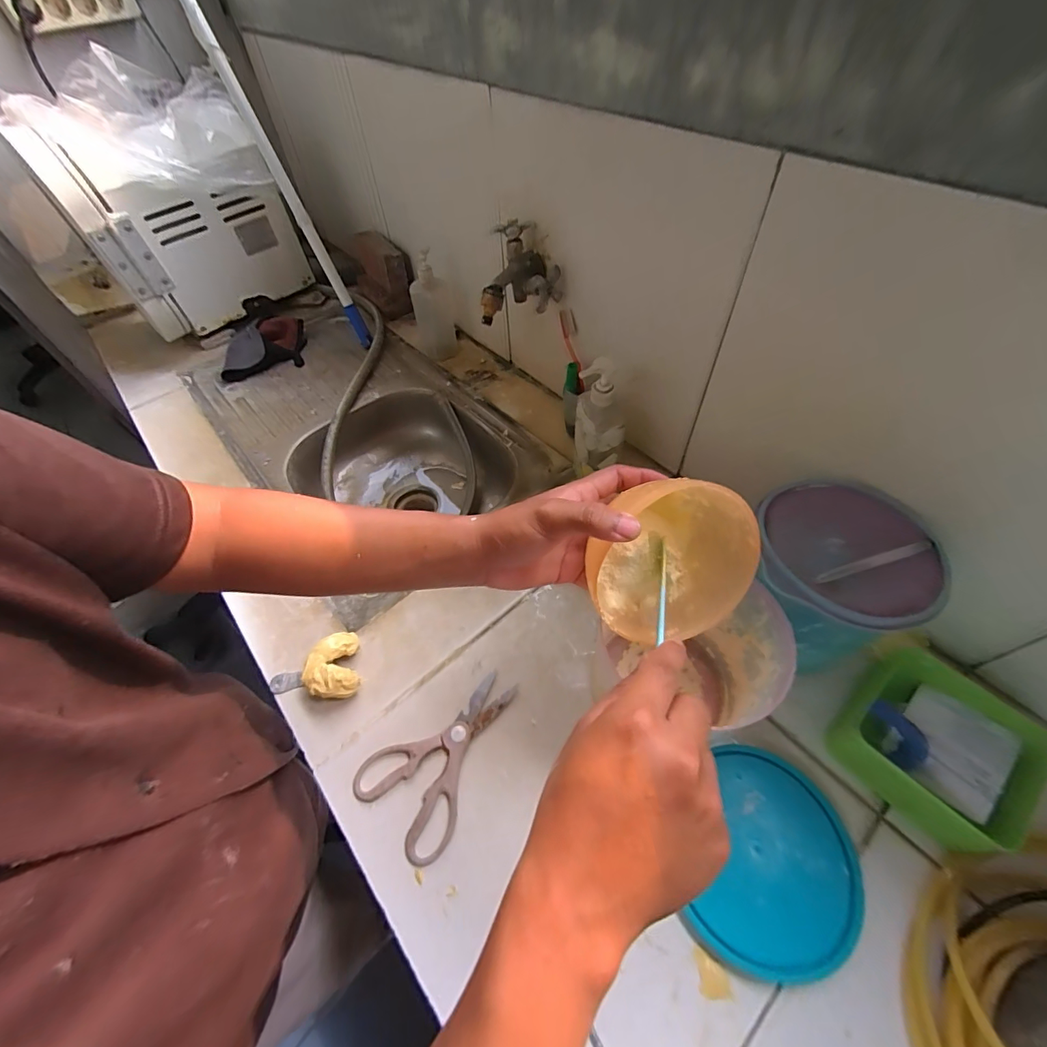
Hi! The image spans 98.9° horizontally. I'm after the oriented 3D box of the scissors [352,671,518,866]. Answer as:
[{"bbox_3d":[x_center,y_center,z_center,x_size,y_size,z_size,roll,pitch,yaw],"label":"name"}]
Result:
[{"bbox_3d":[-0.080,0.238,0.475,0.111,0.009,0.177,33,62,24],"label":"scissors"}]

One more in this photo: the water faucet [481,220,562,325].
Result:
[{"bbox_3d":[-0.004,-0.355,0.638,0.103,0.108,0.073,7,54,9],"label":"water faucet"}]

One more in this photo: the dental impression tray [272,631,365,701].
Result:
[{"bbox_3d":[-0.243,0.175,0.519,0.101,0.033,0.074,-17,54,-9],"label":"dental impression tray"}]

